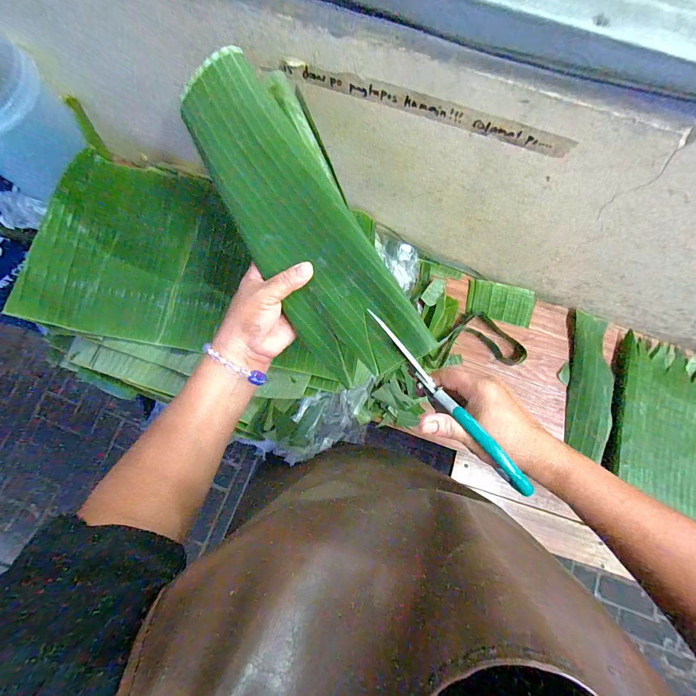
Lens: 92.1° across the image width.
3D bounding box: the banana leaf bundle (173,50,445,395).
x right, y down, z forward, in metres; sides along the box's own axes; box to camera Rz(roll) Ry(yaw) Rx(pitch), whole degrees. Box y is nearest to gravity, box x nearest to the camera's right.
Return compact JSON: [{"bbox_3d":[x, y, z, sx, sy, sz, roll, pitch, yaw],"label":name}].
[{"bbox_3d":[-0.041,-0.118,0.330,0.113,0.049,0.320,-31,93,-8],"label":"banana leaf bundle"}]

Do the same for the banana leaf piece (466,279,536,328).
[{"bbox_3d":[0.279,-0.083,0.613,0.116,0.004,0.066,13,94,6],"label":"banana leaf piece"}]

